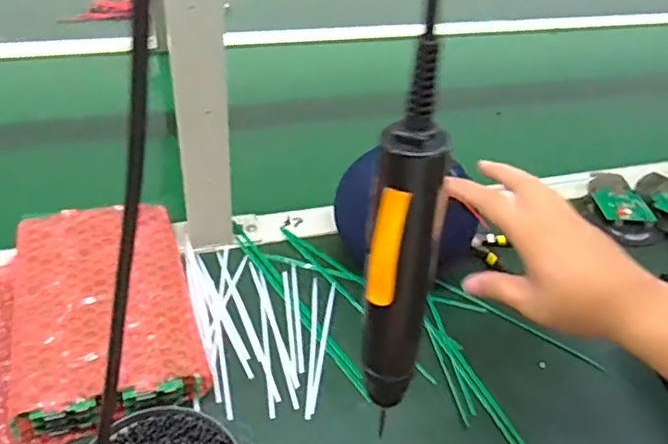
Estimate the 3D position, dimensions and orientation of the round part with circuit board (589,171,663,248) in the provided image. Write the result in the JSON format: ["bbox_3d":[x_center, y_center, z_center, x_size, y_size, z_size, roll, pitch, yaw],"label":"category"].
[{"bbox_3d":[0.329,-0.019,0.668,0.068,0.018,0.109,6,42,-2],"label":"round part with circuit board"}]

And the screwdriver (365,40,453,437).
[{"bbox_3d":[0.032,0.027,0.280,0.038,0.215,0.031,16,42,10],"label":"screwdriver"}]

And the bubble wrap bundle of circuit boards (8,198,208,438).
[{"bbox_3d":[-0.188,0.067,0.478,0.133,0.038,0.203,-11,45,-20],"label":"bubble wrap bundle of circuit boards"}]

